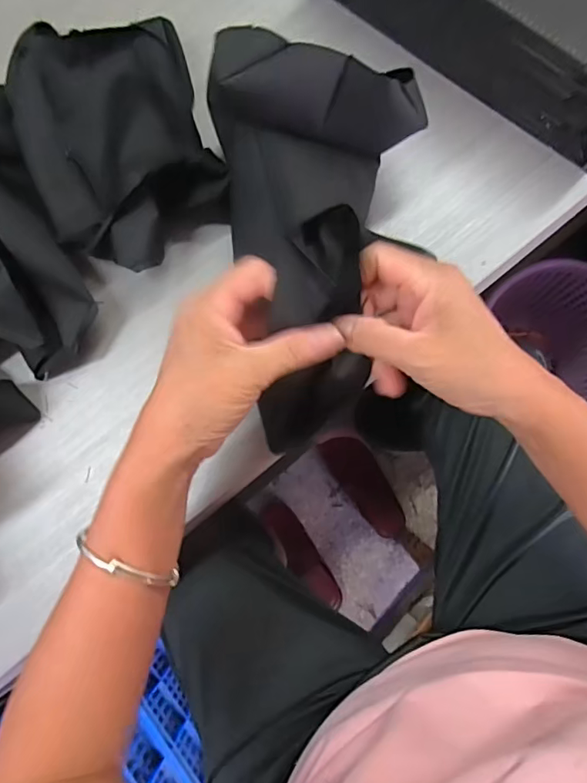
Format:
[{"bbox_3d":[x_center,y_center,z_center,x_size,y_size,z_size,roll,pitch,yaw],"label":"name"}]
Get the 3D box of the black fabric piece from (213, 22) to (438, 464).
[{"bbox_3d":[0.019,-0.088,0.334,0.122,0.083,0.237,0,85,3],"label":"black fabric piece"}]

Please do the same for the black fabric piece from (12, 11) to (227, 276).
[{"bbox_3d":[-0.132,-0.187,0.402,0.135,0.067,0.175,-21,82,0],"label":"black fabric piece"}]

